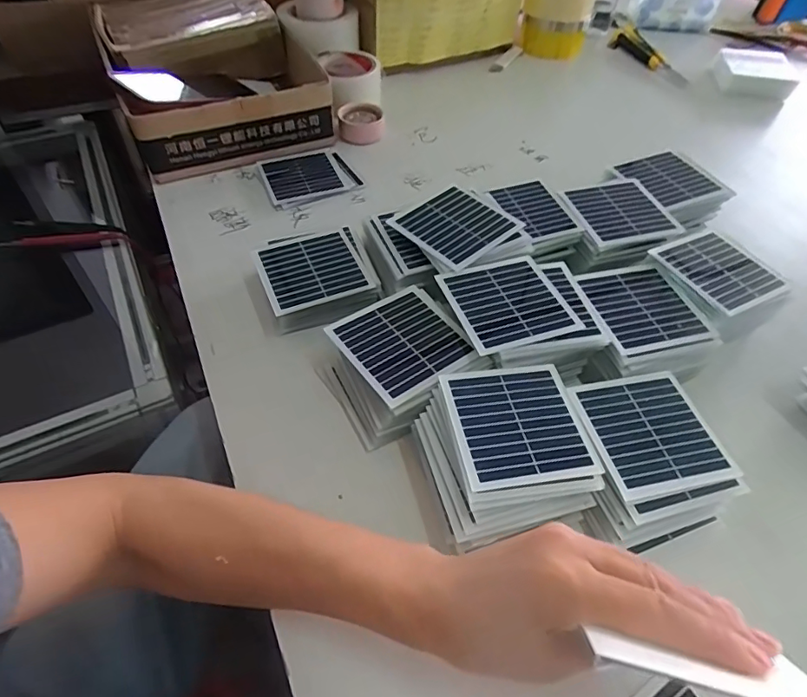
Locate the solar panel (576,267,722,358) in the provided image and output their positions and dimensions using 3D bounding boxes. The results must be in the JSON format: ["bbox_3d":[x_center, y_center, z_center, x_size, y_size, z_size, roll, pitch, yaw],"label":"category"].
[{"bbox_3d":[0.198,-0.035,0.432,0.092,0.009,0.091,-8,49,-14],"label":"solar panel"}]

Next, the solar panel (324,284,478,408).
[{"bbox_3d":[0.001,-0.006,0.397,0.089,0.006,0.089,-29,57,-23],"label":"solar panel"}]

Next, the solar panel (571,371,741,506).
[{"bbox_3d":[0.173,0.057,0.361,0.091,0.006,0.089,-9,50,-12],"label":"solar panel"}]

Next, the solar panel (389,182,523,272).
[{"bbox_3d":[0.048,-0.113,0.466,0.088,0.006,0.089,-32,58,-22],"label":"solar panel"}]

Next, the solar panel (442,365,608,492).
[{"bbox_3d":[0.078,0.050,0.352,0.088,0.005,0.090,-5,50,-11],"label":"solar panel"}]

